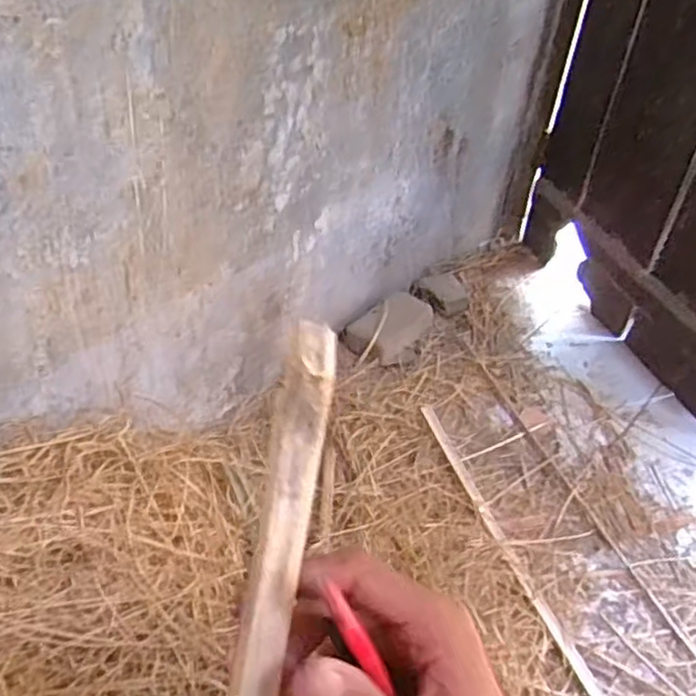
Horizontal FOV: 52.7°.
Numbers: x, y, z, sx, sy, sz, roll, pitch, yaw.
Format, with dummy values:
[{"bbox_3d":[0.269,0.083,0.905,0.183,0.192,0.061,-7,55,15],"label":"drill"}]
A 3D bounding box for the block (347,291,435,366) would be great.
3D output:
[{"bbox_3d":[0.113,-0.051,1.573,0.229,0.072,0.131,-26,50,-33],"label":"block"}]

